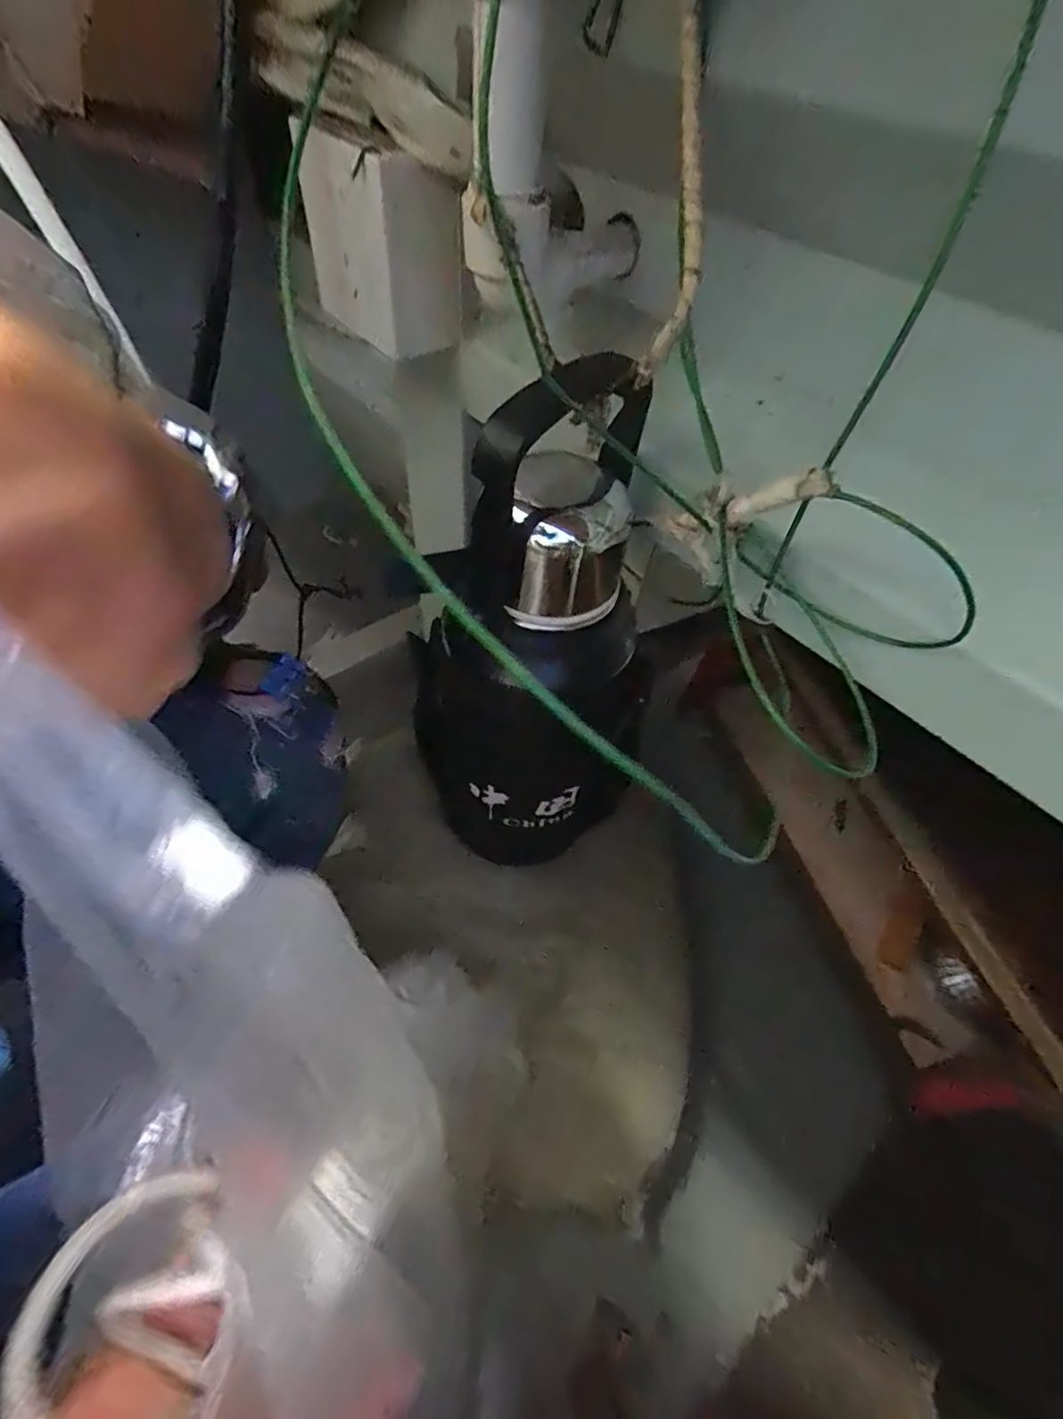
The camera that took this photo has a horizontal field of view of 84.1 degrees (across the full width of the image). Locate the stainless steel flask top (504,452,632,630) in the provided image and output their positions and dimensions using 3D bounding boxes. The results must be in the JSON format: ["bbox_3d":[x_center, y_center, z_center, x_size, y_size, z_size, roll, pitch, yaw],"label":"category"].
[{"bbox_3d":[0.018,-0.076,0.262,0.048,0.056,0.057,8,51,1],"label":"stainless steel flask top"}]

